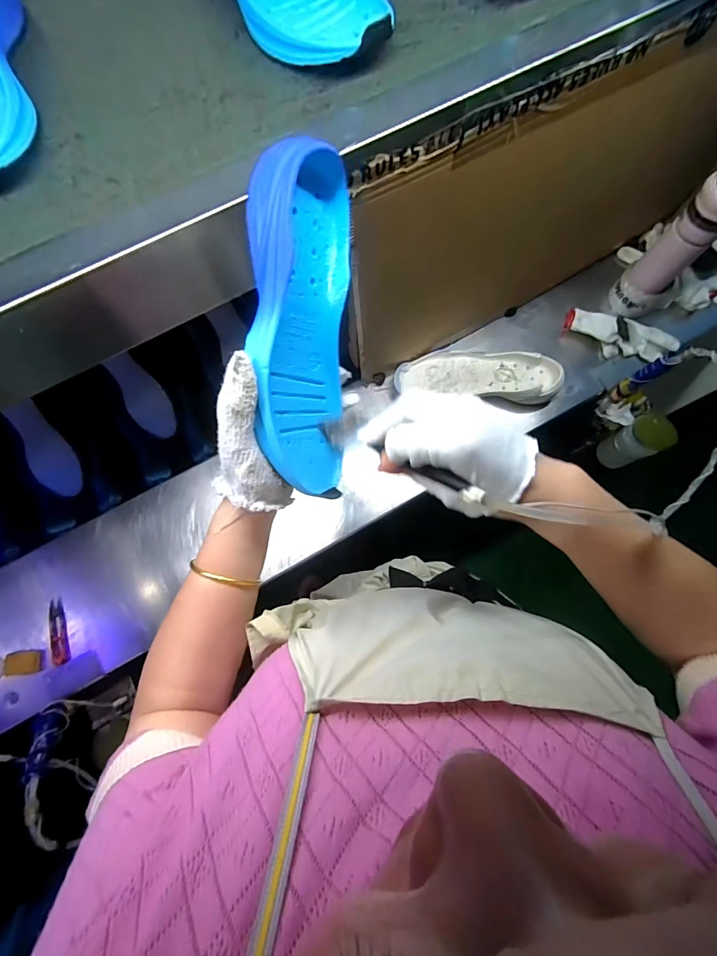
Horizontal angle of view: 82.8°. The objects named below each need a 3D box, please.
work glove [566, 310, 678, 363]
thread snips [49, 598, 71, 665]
[{"bbox_3d":[0.471,-0.253,0.736,0.194,0.030,0.072,20,75,7],"label":"work glove"},{"bbox_3d":[-0.484,0.248,0.656,0.028,0.008,0.100,-14,74,-3],"label":"thread snips"}]

